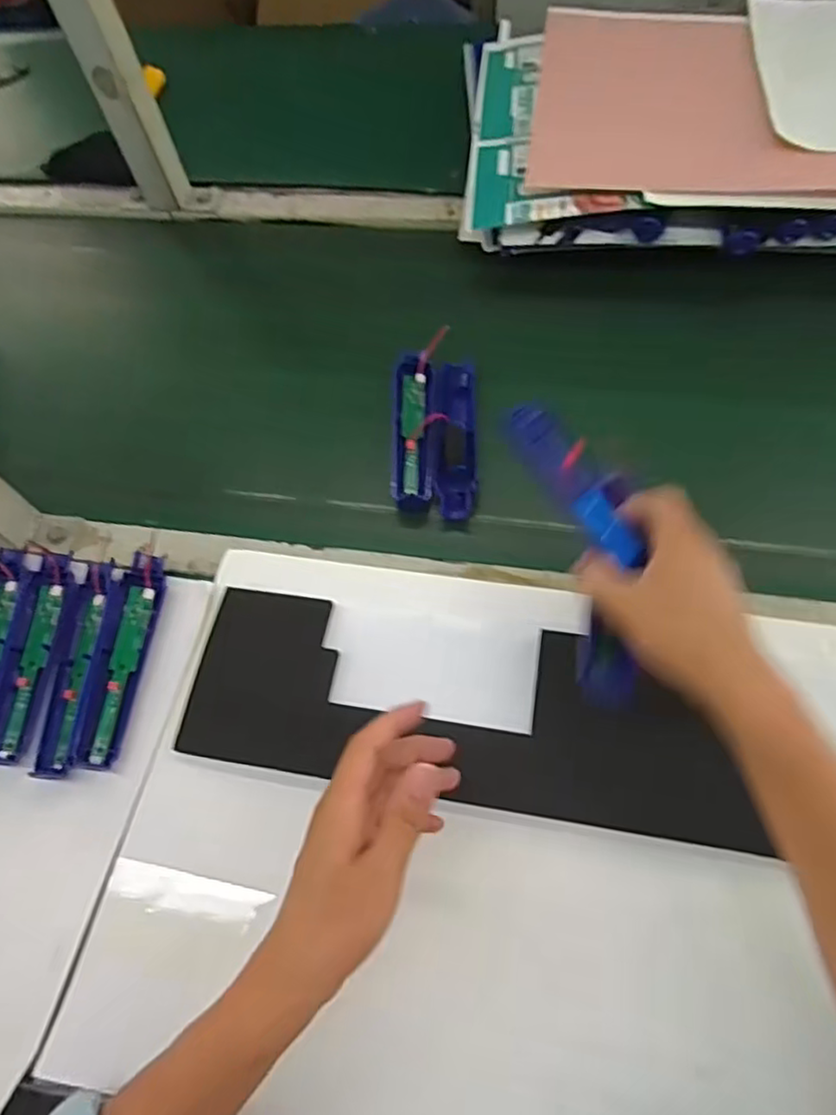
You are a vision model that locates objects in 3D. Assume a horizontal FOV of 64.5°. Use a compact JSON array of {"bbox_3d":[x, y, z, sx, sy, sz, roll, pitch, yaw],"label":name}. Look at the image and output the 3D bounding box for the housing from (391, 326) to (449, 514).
[{"bbox_3d":[-0.002,-0.127,0.607,0.040,0.029,0.180,0,64,7],"label":"housing"}]

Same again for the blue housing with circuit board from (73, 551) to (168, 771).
[{"bbox_3d":[-0.224,0.074,0.505,0.033,0.016,0.162,0,64,7],"label":"blue housing with circuit board"}]

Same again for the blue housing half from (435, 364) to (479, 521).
[{"bbox_3d":[0.035,-0.108,0.593,0.035,0.013,0.164,-1,63,6],"label":"blue housing half"}]

